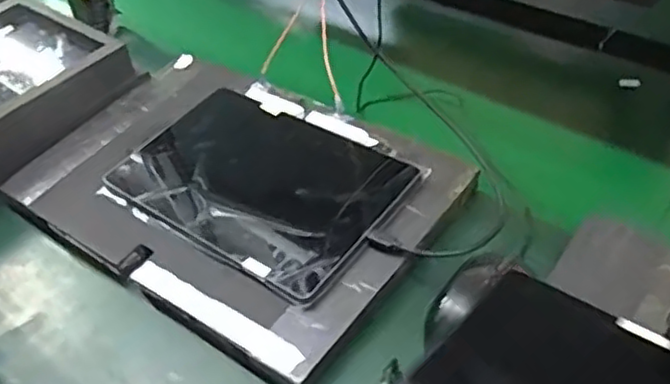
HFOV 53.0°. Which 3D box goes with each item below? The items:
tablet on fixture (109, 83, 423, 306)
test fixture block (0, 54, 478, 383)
[{"bbox_3d":[-0.069,-0.012,0.621,0.253,0.014,0.176,24,54,30],"label":"tablet on fixture"},{"bbox_3d":[-0.101,-0.008,0.638,0.383,0.043,0.260,26,53,30],"label":"test fixture block"}]

